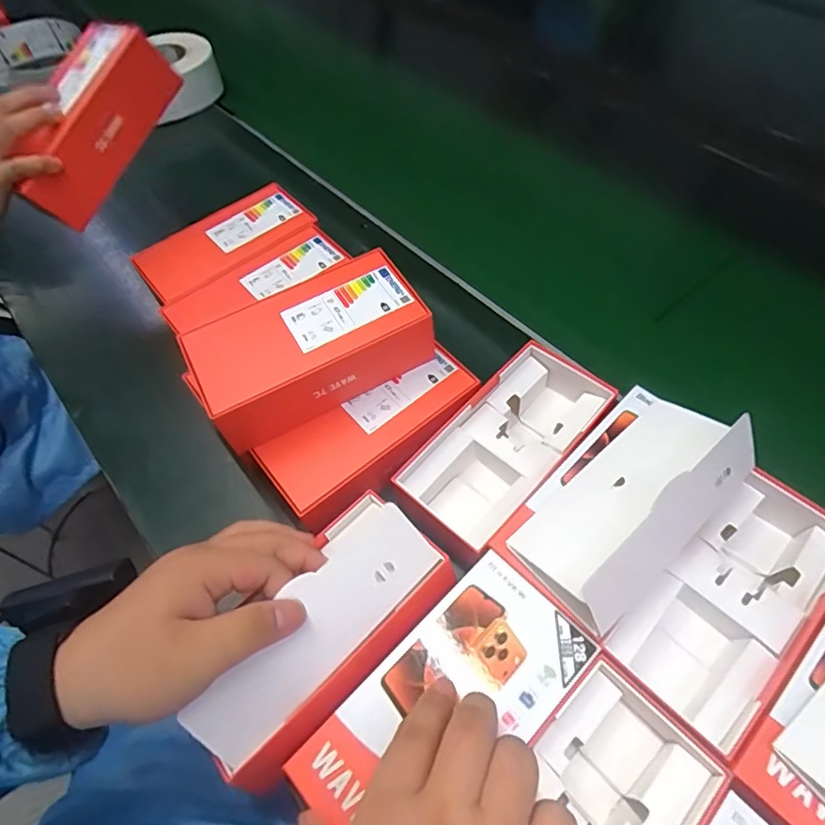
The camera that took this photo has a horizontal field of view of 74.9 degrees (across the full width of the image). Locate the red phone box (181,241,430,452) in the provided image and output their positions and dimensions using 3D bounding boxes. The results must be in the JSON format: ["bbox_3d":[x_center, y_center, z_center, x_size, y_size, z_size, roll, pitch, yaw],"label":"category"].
[{"bbox_3d":[-0.082,-0.052,0.431,0.175,0.062,0.088,-27,60,-15],"label":"red phone box"}]

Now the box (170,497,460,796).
[{"bbox_3d":[-0.057,0.139,0.342,0.082,0.043,0.168,44,70,-7],"label":"box"}]

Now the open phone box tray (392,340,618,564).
[{"bbox_3d":[0.082,0.026,0.441,0.090,0.058,0.200,38,65,24],"label":"open phone box tray"}]

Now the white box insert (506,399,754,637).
[{"bbox_3d":[0.148,0.058,0.362,0.169,0.067,0.087,-36,62,-20],"label":"white box insert"}]

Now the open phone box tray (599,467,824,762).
[{"bbox_3d":[0.211,0.125,0.360,0.185,0.048,0.083,-38,63,-21],"label":"open phone box tray"}]

